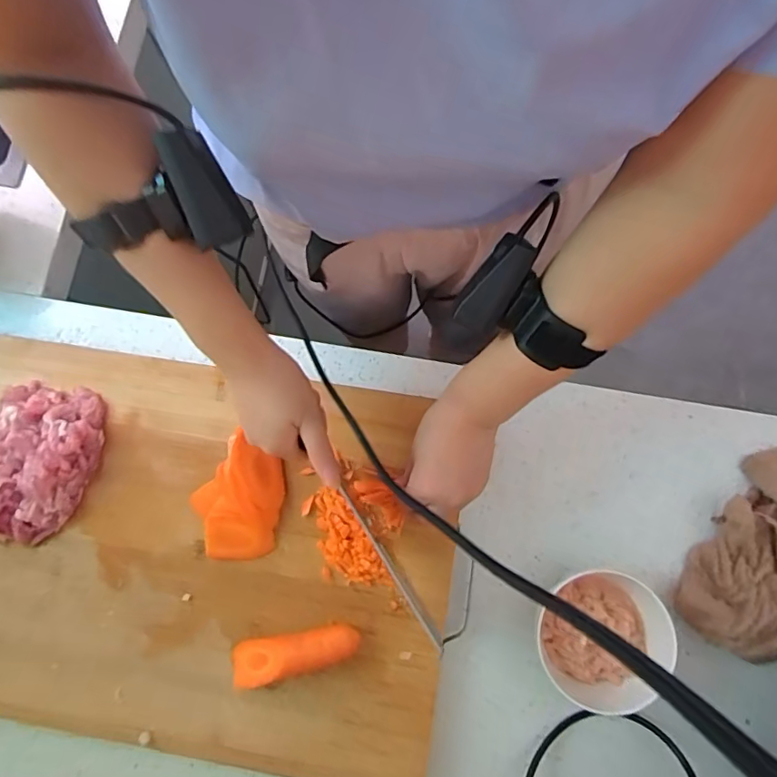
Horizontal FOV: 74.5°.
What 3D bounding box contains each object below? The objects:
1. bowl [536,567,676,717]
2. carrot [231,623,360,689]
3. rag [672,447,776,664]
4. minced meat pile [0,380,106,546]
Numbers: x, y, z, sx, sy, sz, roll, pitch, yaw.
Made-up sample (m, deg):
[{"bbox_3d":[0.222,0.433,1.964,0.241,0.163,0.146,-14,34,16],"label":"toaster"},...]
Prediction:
[{"bbox_3d":[0.193,0.227,0.469,0.097,0.068,0.117,35,84,8],"label":"bowl"},{"bbox_3d":[-0.087,0.238,0.464,0.119,0.041,0.036,-18,80,0],"label":"carrot"},{"bbox_3d":[0.375,0.163,0.483,0.134,0.047,0.197,31,81,6],"label":"rag"},{"bbox_3d":[-0.351,0.073,0.506,0.113,0.033,0.151,4,79,2],"label":"minced meat pile"}]

